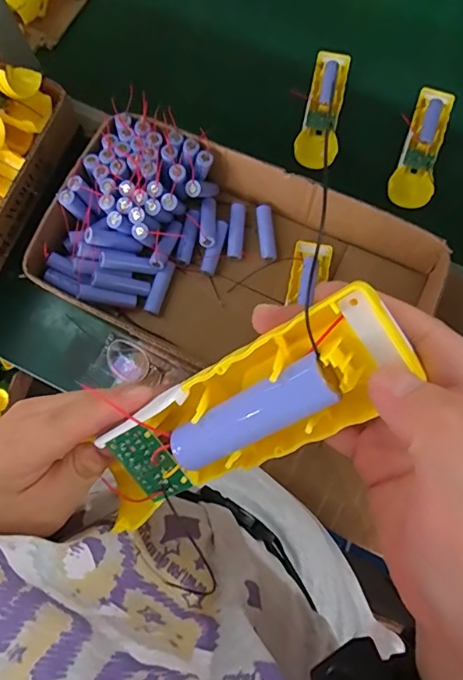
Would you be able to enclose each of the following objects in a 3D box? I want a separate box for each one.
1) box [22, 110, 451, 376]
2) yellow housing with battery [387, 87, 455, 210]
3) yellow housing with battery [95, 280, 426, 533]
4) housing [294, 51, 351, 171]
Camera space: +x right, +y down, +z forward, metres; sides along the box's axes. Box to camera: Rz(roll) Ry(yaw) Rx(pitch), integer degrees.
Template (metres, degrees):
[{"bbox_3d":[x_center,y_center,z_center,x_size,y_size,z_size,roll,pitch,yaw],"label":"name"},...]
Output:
[{"bbox_3d":[0.002,-0.079,0.536,0.405,0.083,0.238,29,81,7],"label":"box"},{"bbox_3d":[0.241,-0.241,0.583,0.051,0.027,0.159,22,80,6],"label":"yellow housing with battery"},{"bbox_3d":[-0.002,0.032,0.175,0.139,0.020,0.041,-35,78,26],"label":"yellow housing with battery"},{"bbox_3d":[0.119,-0.298,0.602,0.049,0.036,0.153,12,79,4],"label":"housing"}]

